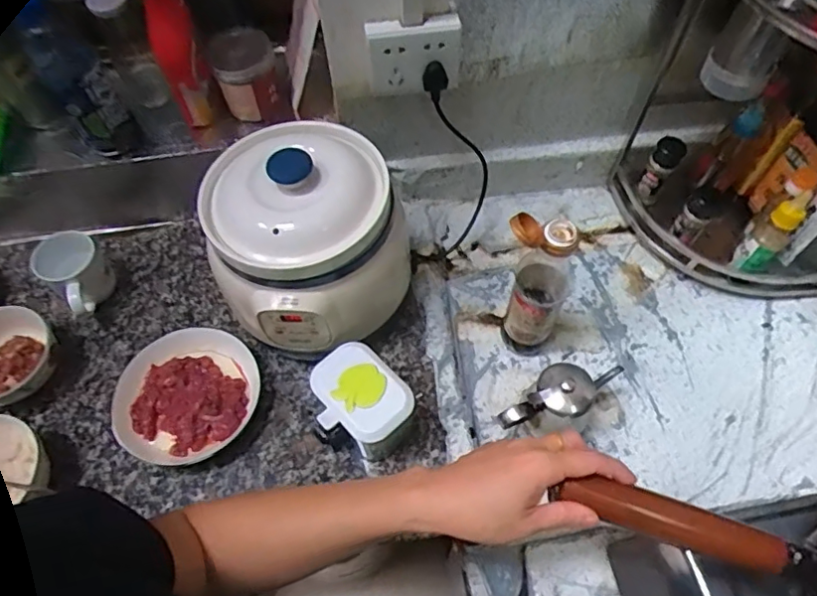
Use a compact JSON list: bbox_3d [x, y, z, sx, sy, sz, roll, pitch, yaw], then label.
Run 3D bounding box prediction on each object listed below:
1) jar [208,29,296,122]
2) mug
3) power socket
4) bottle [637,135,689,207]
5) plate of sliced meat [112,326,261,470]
[{"bbox_3d":[-0.209,-0.298,0.767,0.090,0.111,0.086,0,59,1],"label":"jar"},{"bbox_3d":[-0.441,-0.032,0.766,0.095,0.075,0.078,35,65,20],"label":"mug"},{"bbox_3d":[0.008,-0.282,0.666,0.107,0.073,0.033,-7,59,-3],"label":"power socket"},{"bbox_3d":[0.365,-0.185,0.835,0.044,0.106,0.048,30,64,17],"label":"bottle"},{"bbox_3d":[-0.274,0.120,0.704,0.164,0.032,0.170,0,59,1],"label":"plate of sliced meat"}]

